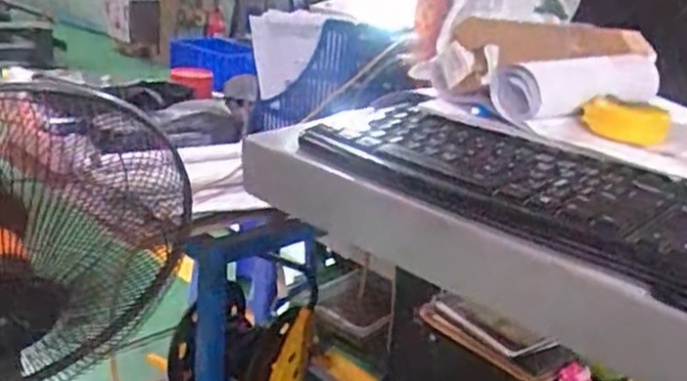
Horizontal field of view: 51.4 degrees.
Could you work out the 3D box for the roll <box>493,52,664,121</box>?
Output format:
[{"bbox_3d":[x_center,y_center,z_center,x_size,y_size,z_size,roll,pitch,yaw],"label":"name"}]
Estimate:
[{"bbox_3d":[0.230,-0.099,0.675,0.223,0.048,0.055,-12,27,-41],"label":"roll"}]

